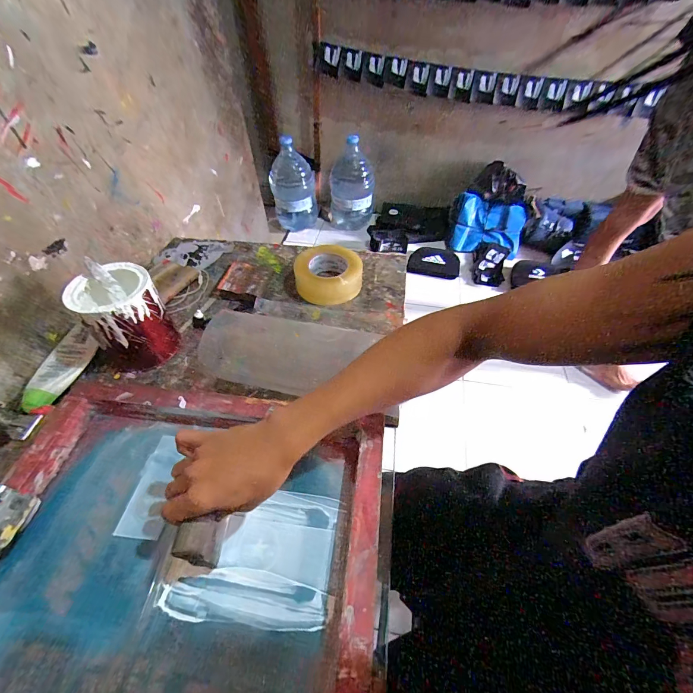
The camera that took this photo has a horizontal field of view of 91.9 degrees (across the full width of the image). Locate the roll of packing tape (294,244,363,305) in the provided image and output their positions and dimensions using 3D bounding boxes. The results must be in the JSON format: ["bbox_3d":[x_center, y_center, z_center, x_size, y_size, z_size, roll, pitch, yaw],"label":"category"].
[{"bbox_3d":[-0.034,-0.143,0.671,0.130,0.055,0.119,9,51,7],"label":"roll of packing tape"}]

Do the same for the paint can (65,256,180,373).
[{"bbox_3d":[-0.344,-0.043,0.532,0.107,0.145,0.107,0,50,0],"label":"paint can"}]

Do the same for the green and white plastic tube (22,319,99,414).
[{"bbox_3d":[-0.454,0.033,0.529,0.072,0.026,0.174,-1,50,-1],"label":"green and white plastic tube"}]

